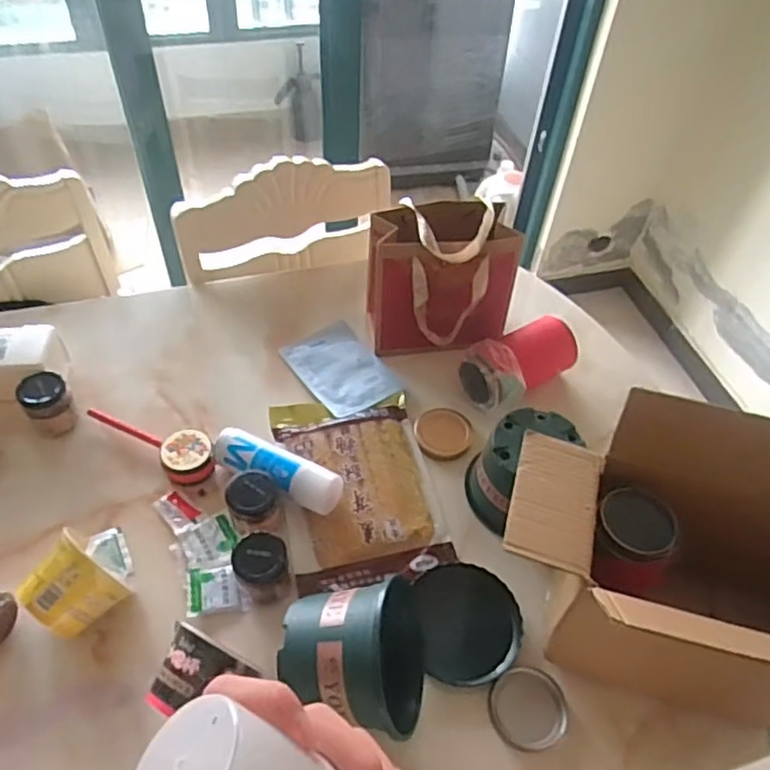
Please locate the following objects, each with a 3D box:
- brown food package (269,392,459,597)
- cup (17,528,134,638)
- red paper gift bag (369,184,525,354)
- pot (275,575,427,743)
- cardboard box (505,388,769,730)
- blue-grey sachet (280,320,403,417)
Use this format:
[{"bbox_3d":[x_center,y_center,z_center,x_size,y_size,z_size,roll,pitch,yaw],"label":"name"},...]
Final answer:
[{"bbox_3d":[-0.034,0.125,0.813,0.191,0.028,0.256,-7,51,-9],"label":"brown food package"},{"bbox_3d":[-0.332,0.209,0.673,0.104,0.091,0.080,37,57,24],"label":"cup"},{"bbox_3d":[0.078,-0.153,0.919,0.193,0.193,0.141,-4,51,-7],"label":"red paper gift bag"},{"bbox_3d":[-0.021,0.262,0.632,0.113,0.145,0.129,-9,71,23],"label":"pot"},{"bbox_3d":[0.314,0.167,0.645,0.387,0.249,0.194,10,51,5],"label":"cardboard box"},{"bbox_3d":[-0.064,-0.023,0.943,0.119,0.014,0.180,-25,51,-24],"label":"blue-grey sachet"}]

